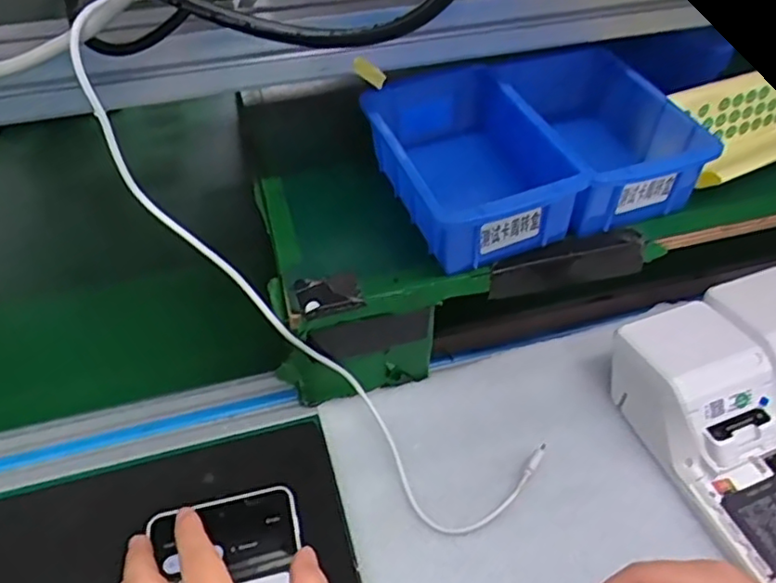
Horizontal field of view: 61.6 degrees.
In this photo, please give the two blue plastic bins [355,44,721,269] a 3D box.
[{"bbox_3d":[0.094,-0.095,0.440,0.196,0.066,0.151,-14,50,-13],"label":"two blue plastic bins"}]

